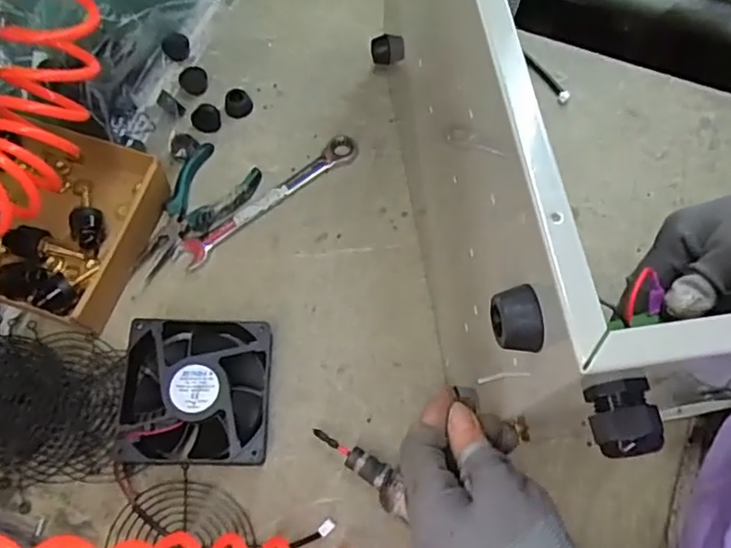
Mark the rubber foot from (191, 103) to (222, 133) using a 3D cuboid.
[{"bbox_3d":[-0.172,-0.167,0.646,0.030,0.019,0.024,-22,69,-8],"label":"rubber foot"}]

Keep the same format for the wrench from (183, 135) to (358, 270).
[{"bbox_3d":[-0.095,-0.079,0.616,0.212,0.009,0.028,-38,72,-13],"label":"wrench"}]

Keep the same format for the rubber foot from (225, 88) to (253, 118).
[{"bbox_3d":[-0.140,-0.189,0.658,0.029,0.018,0.026,-18,68,-6],"label":"rubber foot"}]

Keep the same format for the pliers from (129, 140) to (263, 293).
[{"bbox_3d":[-0.179,-0.059,0.600,0.073,0.018,0.157,32,72,13],"label":"pliers"}]

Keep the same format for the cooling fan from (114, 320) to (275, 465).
[{"bbox_3d":[-0.143,0.100,0.519,0.125,0.041,0.122,0,68,1],"label":"cooling fan"}]

